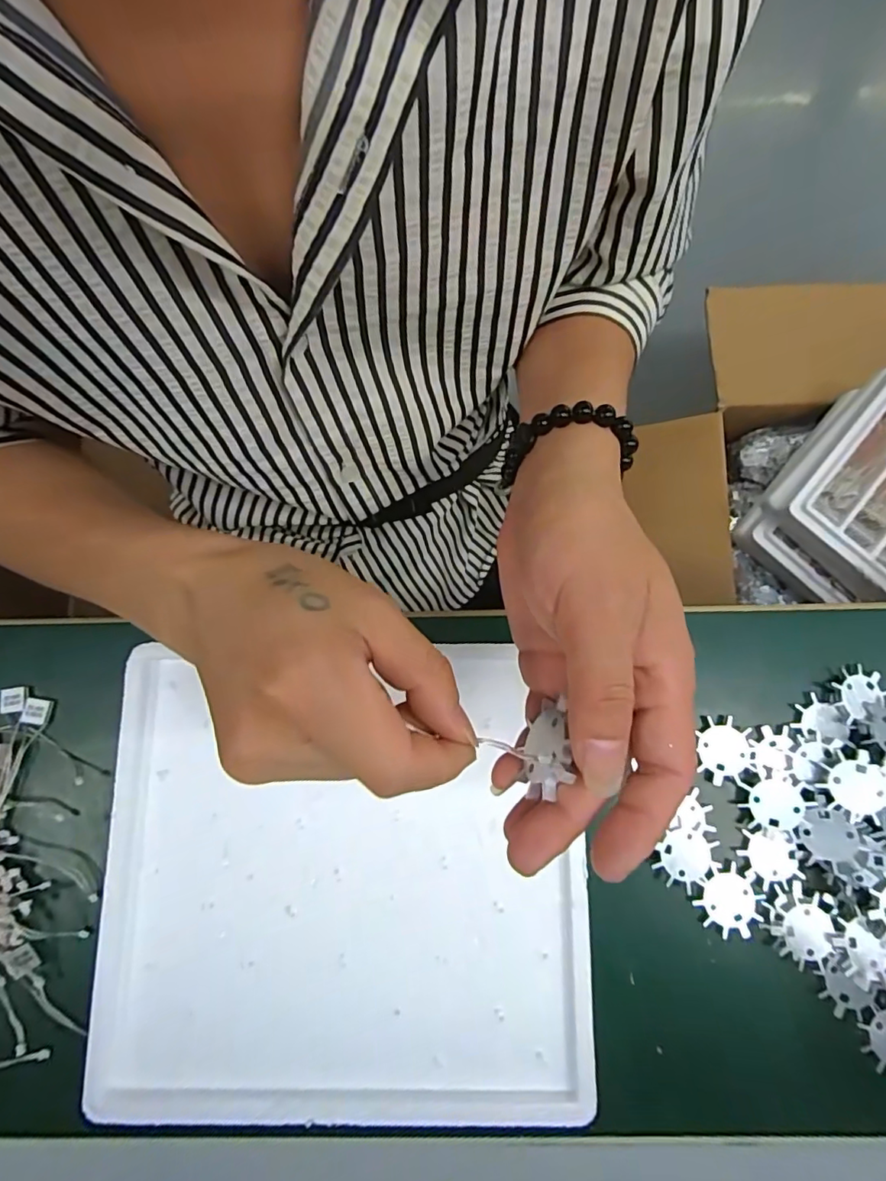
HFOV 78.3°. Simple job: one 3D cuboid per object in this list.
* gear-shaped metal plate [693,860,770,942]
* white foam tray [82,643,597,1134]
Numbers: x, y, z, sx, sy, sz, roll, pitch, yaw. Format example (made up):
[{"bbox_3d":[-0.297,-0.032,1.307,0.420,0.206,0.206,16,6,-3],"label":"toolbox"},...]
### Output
[{"bbox_3d":[0.167,0.183,0.320,0.036,0.004,0.041,-41,84,-5],"label":"gear-shaped metal plate"},{"bbox_3d":[-0.058,0.164,0.313,0.269,0.016,0.241,-1,76,0],"label":"white foam tray"}]

